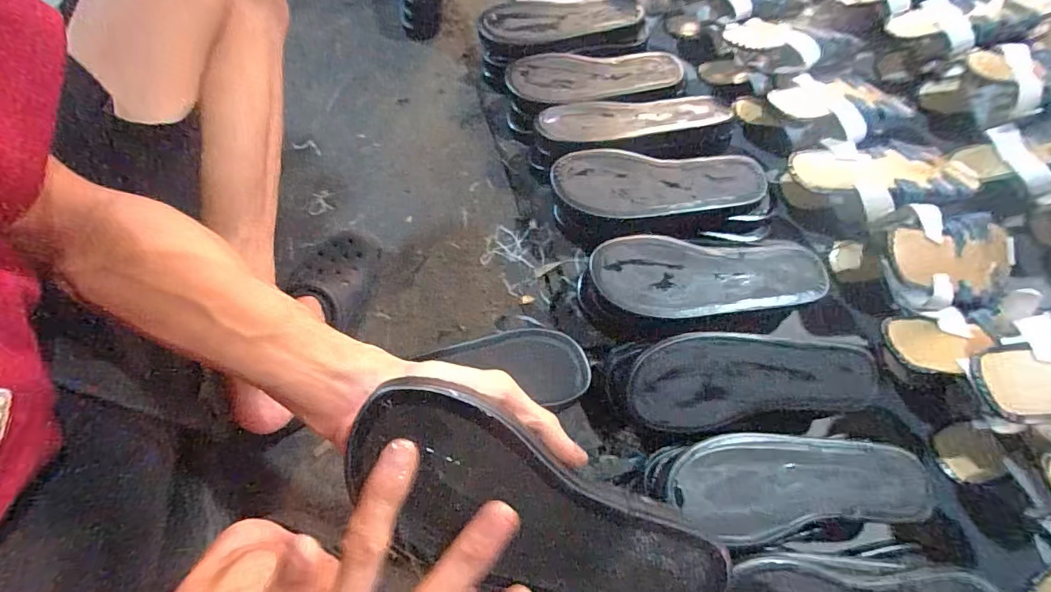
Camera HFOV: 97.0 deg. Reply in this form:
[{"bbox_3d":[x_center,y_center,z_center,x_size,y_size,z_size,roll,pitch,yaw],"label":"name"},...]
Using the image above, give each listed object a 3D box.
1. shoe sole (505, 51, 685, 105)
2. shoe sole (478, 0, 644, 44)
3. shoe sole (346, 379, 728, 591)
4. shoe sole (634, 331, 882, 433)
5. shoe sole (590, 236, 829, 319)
[{"bbox_3d":[0.094,-0.309,0.649,0.237,0.014,0.087,1,69,2],"label":"shoe sole"},{"bbox_3d":[0.052,-0.415,0.698,0.235,0.025,0.080,-1,69,1],"label":"shoe sole"},{"bbox_3d":[0.009,0.129,0.258,0.227,0.019,0.077,32,72,-7],"label":"shoe sole"},{"bbox_3d":[0.227,0.081,0.473,0.236,0.015,0.091,-7,87,1],"label":"shoe sole"},{"bbox_3d":[0.193,-0.021,0.496,0.237,0.011,0.088,3,69,3],"label":"shoe sole"}]

